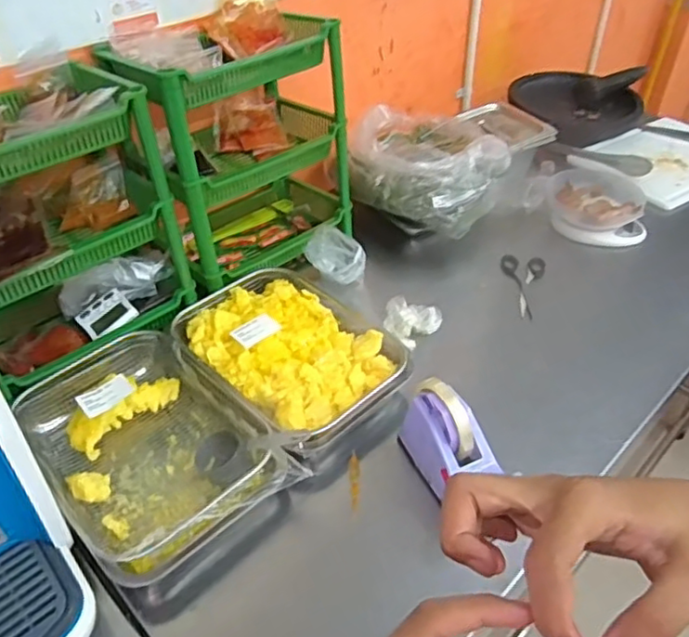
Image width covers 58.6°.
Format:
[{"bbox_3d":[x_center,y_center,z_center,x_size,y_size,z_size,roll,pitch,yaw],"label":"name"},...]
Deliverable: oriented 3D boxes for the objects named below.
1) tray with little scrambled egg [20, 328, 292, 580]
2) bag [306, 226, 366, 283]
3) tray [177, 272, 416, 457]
[{"bbox_3d":[-0.230,0.141,0.708,0.214,0.067,0.313,-30,50,-27],"label":"tray with little scrambled egg"},{"bbox_3d":[-0.020,-0.101,0.971,0.065,0.051,0.108,-23,47,-21],"label":"bag"},{"bbox_3d":[-0.074,0.033,0.815,0.222,0.045,0.299,-34,51,-29],"label":"tray"}]

